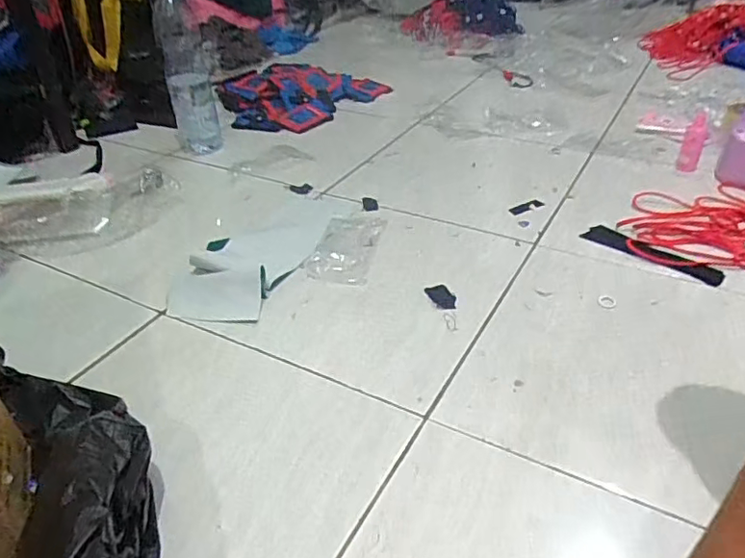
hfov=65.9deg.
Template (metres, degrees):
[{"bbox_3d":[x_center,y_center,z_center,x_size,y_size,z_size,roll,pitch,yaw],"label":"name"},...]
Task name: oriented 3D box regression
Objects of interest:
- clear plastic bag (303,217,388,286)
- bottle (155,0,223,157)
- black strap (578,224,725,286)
[{"bbox_3d":[-0.041,-0.053,0.889,0.093,0.021,0.169,7,37,10],"label":"clear plastic bag"},{"bbox_3d":[-0.366,-0.412,1.133,0.085,0.322,0.074,-10,37,-13],"label":"bottle"},{"bbox_3d":[0.421,-0.039,0.871,0.050,0.005,0.203,-32,44,-30],"label":"black strap"}]

